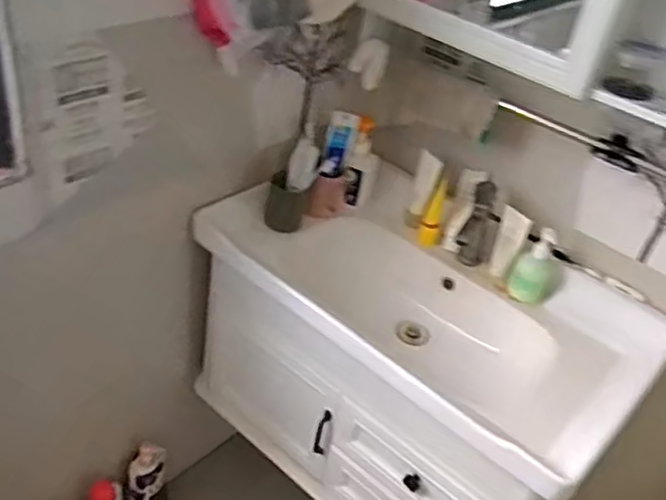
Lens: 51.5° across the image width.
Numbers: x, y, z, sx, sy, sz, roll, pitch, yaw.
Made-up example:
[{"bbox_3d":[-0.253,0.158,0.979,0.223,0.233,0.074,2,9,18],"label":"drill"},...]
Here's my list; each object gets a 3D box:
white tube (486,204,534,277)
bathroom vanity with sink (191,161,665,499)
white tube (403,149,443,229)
[{"bbox_3d":[0.343,-0.010,1.343,0.056,0.142,0.032,22,40,14],"label":"white tube"},{"bbox_3d":[0.130,0.233,1.397,0.799,0.473,0.458,31,43,24],"label":"bathroom vanity with sink"},{"bbox_3d":[0.183,-0.121,1.429,0.059,0.165,0.032,23,18,22],"label":"white tube"}]

